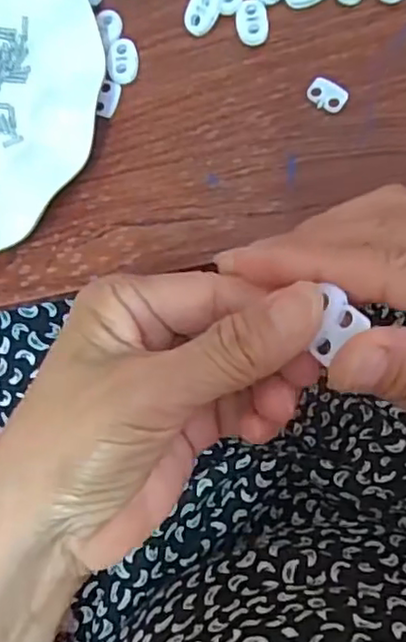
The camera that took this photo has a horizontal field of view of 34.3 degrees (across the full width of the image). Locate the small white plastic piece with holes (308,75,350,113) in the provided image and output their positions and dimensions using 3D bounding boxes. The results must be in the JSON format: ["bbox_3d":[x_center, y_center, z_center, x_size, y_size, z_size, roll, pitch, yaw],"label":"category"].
[{"bbox_3d":[0.060,-0.109,0.318,0.020,0.004,0.014,28,88,10],"label":"small white plastic piece with holes"}]

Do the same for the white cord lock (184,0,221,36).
[{"bbox_3d":[0.000,-0.155,0.330,0.015,0.008,0.023,39,90,11],"label":"white cord lock"}]

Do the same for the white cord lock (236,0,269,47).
[{"bbox_3d":[0.025,-0.148,0.326,0.015,0.004,0.023,-10,82,7],"label":"white cord lock"}]

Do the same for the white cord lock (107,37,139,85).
[{"bbox_3d":[-0.040,-0.133,0.336,0.015,0.006,0.024,-3,83,8],"label":"white cord lock"}]

